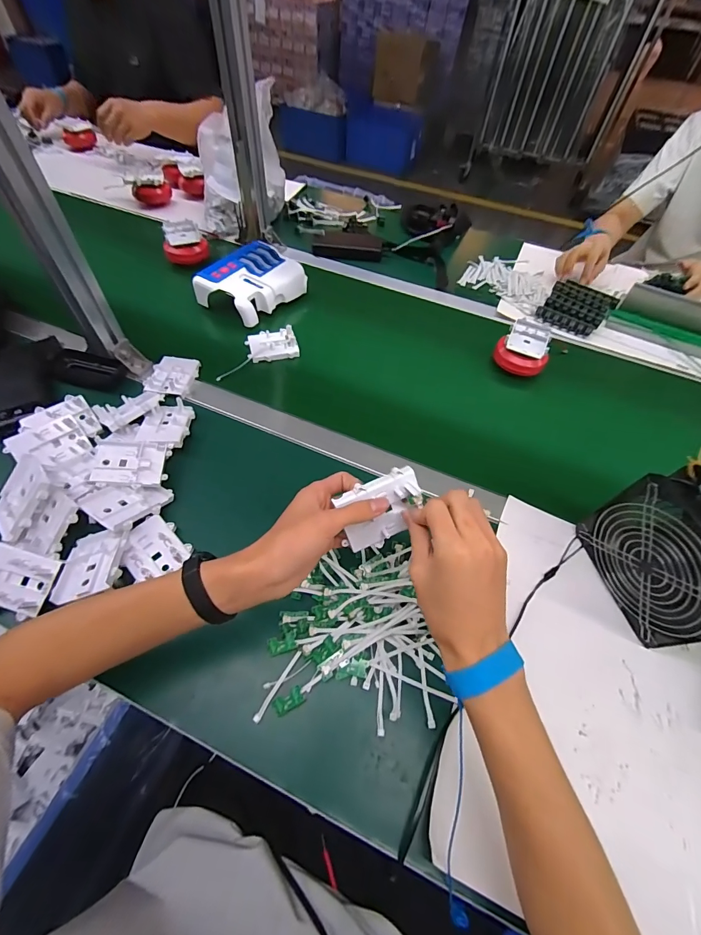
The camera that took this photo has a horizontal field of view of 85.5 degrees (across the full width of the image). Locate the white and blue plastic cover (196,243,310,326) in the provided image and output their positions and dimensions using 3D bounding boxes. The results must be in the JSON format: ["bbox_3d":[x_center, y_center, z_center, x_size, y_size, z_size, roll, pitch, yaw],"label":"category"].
[{"bbox_3d":[-0.180,-0.354,0.727,0.148,0.052,0.189,30,60,15],"label":"white and blue plastic cover"}]

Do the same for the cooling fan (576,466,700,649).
[{"bbox_3d":[0.341,0.099,0.406,0.061,0.153,0.151,-8,58,-9],"label":"cooling fan"}]

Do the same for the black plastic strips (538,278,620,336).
[{"bbox_3d":[0.463,-0.328,0.772,0.121,0.033,0.142,32,61,16],"label":"black plastic strips"}]

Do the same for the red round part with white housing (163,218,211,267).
[{"bbox_3d":[-0.352,-0.473,0.798,0.086,0.058,0.077,-25,62,-18],"label":"red round part with white housing"}]

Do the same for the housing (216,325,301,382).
[{"bbox_3d":[-0.166,-0.204,0.660,0.151,0.018,0.076,-22,61,-17],"label":"housing"}]

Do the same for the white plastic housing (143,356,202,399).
[{"bbox_3d":[-0.284,-0.146,0.606,0.064,0.018,0.080,9,57,2],"label":"white plastic housing"}]

